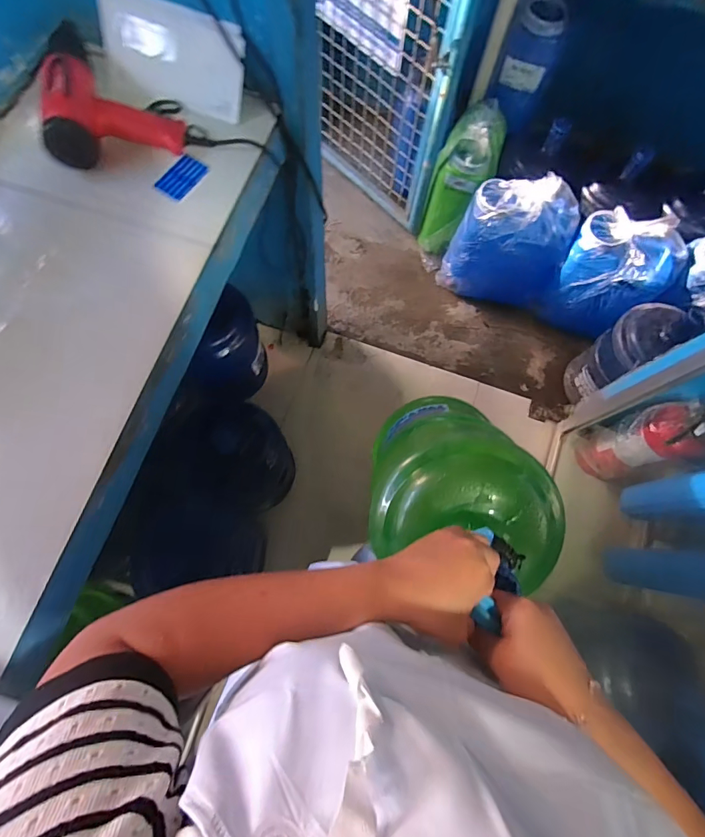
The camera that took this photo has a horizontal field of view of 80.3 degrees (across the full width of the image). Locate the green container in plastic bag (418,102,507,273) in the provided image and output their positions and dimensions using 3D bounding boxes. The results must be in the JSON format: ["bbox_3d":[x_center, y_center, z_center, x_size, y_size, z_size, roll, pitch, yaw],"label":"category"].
[{"bbox_3d":[0.379,-0.820,1.499,0.185,0.446,0.367,21,74,4],"label":"green container in plastic bag"}]

